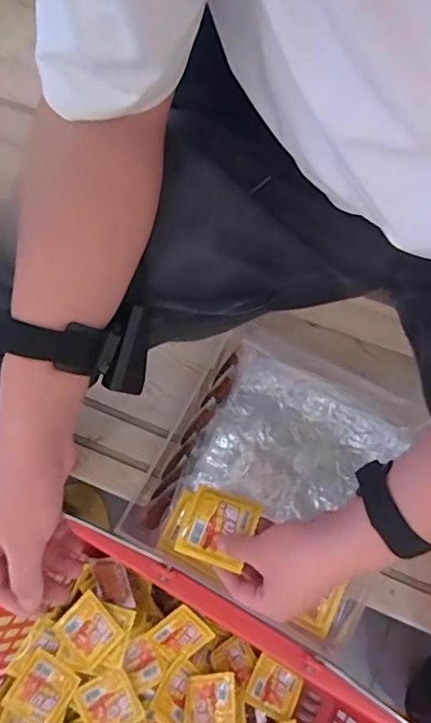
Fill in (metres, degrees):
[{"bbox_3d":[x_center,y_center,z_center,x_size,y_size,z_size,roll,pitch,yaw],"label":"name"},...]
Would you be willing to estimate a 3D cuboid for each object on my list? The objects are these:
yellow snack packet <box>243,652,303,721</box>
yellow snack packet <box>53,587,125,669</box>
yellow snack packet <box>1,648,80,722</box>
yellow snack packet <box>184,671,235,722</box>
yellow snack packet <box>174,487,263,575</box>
[{"bbox_3d":[0.079,0.446,0.723,0.068,0.007,0.062,28,59,10],"label":"yellow snack packet"},{"bbox_3d":[-0.157,0.332,0.656,0.062,0.014,0.070,-43,75,-11],"label":"yellow snack packet"},{"bbox_3d":[-0.208,0.396,0.637,0.066,0.016,0.068,29,75,11],"label":"yellow snack packet"},{"bbox_3d":[-0.007,0.438,0.679,0.066,0.012,0.065,6,73,-15],"label":"yellow snack packet"},{"bbox_3d":[0.002,0.157,0.502,0.071,0.007,0.064,9,65,28],"label":"yellow snack packet"}]

